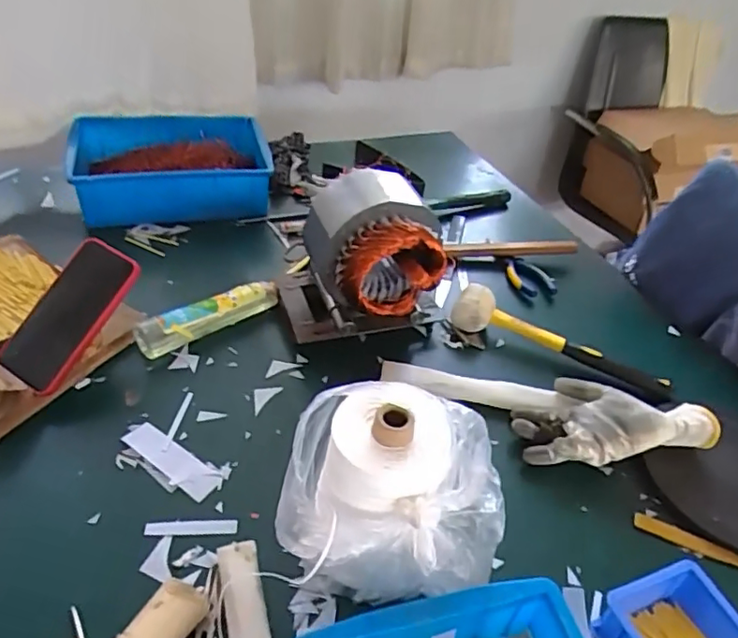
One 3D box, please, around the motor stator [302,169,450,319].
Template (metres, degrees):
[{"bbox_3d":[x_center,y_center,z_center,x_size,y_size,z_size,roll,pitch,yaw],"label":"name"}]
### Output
[{"bbox_3d":[0.003,-0.093,0.674,0.129,0.133,0.144,-7,43,-17],"label":"motor stator"}]

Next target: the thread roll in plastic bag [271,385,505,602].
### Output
[{"bbox_3d":[0.018,0.145,0.464,0.171,0.170,0.141,6,41,-4],"label":"thread roll in plastic bag"}]

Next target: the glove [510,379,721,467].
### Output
[{"bbox_3d":[0.266,0.110,0.640,0.206,0.057,0.109,-2,43,-13],"label":"glove"}]

